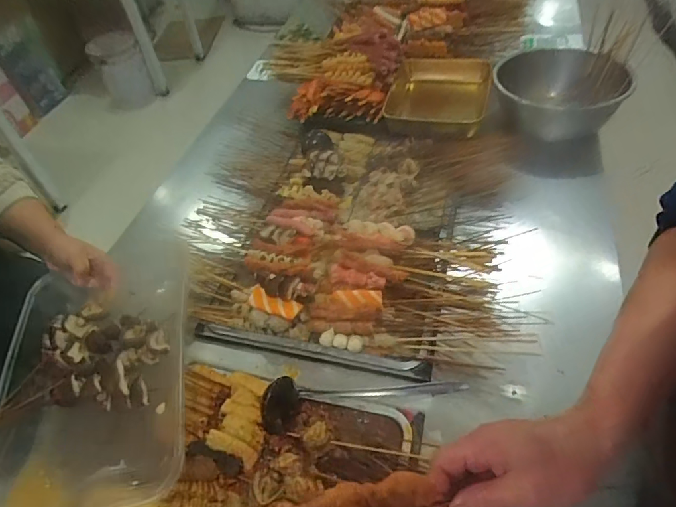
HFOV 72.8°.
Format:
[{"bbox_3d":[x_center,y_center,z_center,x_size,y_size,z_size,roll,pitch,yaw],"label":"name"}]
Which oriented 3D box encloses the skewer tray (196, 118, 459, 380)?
[{"bbox_3d":[0.011,-0.072,0.927,0.430,0.093,0.591,7,47,15],"label":"skewer tray"}]

